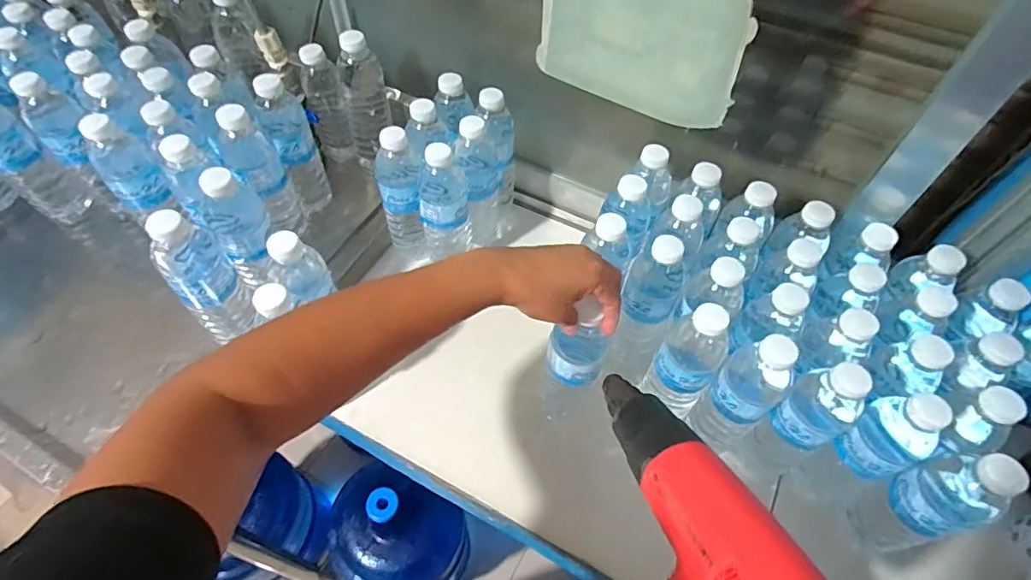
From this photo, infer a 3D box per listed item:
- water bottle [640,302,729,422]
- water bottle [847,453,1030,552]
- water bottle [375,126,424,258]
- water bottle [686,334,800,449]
[{"bbox_3d":[0.178,0.075,0.554,0.065,0.158,0.058,34,61,20],"label":"water bottle"},{"bbox_3d":[0.374,0.197,0.493,0.058,0.196,0.069,-12,56,-11],"label":"water bottle"},{"bbox_3d":[-0.147,-0.114,0.705,0.054,0.202,0.053,-17,57,-14],"label":"water bottle"},{"bbox_3d":[0.230,0.114,0.552,0.051,0.202,0.057,-35,63,-23],"label":"water bottle"}]

